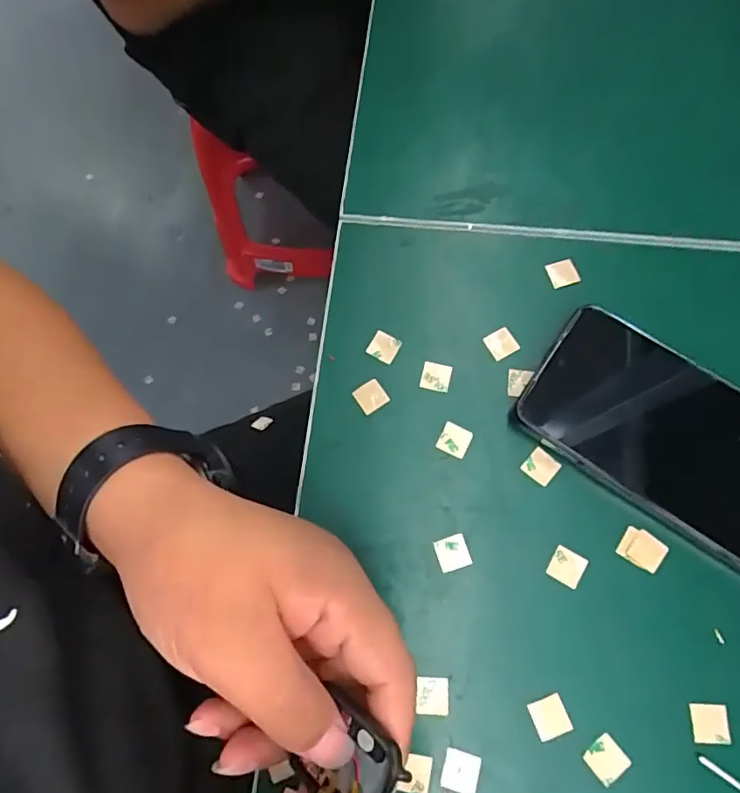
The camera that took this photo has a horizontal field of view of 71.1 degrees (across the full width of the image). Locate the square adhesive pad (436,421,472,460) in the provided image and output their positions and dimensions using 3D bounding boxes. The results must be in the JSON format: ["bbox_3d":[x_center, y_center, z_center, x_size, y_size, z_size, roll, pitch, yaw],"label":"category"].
[{"bbox_3d":[0.044,0.023,0.270,0.016,0.004,0.016,25,76,9],"label":"square adhesive pad"}]

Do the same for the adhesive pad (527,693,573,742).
[{"bbox_3d":[0.081,0.144,0.232,0.015,0.004,0.016,-21,74,-5],"label":"adhesive pad"}]

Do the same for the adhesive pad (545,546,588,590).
[{"bbox_3d":[0.096,0.082,0.249,0.016,0.004,0.016,28,76,9],"label":"adhesive pad"}]

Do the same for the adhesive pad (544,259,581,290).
[{"bbox_3d":[0.109,-0.069,0.291,0.017,0.004,0.016,-17,73,-3],"label":"adhesive pad"}]

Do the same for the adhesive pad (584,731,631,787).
[{"bbox_3d":[0.104,0.159,0.226,0.016,0.004,0.015,-39,76,-9],"label":"adhesive pad"}]

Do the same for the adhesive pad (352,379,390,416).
[{"bbox_3d":[0.000,0.000,0.279,0.016,0.004,0.015,-32,75,-8],"label":"adhesive pad"}]

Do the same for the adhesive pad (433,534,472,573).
[{"bbox_3d":[0.041,0.077,0.255,0.015,0.004,0.015,-17,73,-3],"label":"adhesive pad"}]

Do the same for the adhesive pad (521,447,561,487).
[{"bbox_3d":[0.088,0.035,0.264,0.016,0.004,0.015,39,78,12],"label":"adhesive pad"}]

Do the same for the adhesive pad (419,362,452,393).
[{"bbox_3d":[0.036,-0.011,0.280,0.015,0.004,0.015,12,74,5],"label":"adhesive pad"}]

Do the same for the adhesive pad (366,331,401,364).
[{"bbox_3d":[0.008,-0.027,0.287,0.016,0.004,0.015,24,75,9],"label":"adhesive pad"}]

